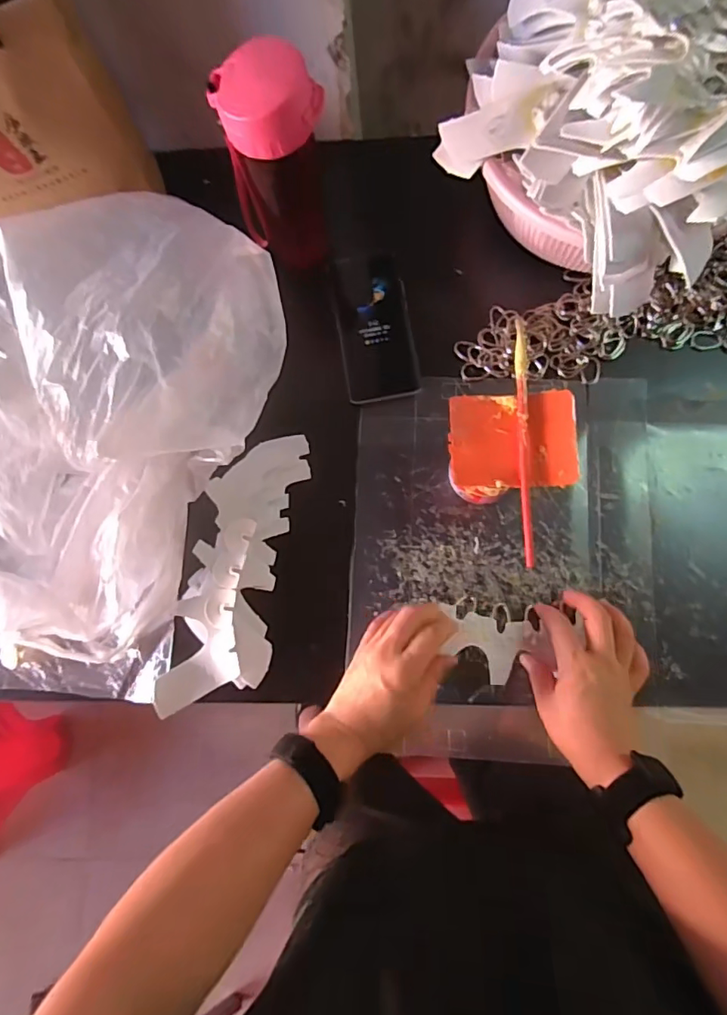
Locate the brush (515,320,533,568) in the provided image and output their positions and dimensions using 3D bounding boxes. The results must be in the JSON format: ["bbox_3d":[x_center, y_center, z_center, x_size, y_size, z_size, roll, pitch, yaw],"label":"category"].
[{"bbox_3d":[0.131,-0.054,0.418,0.009,0.012,0.201,0,80,5],"label":"brush"}]

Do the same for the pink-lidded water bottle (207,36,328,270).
[{"bbox_3d":[-0.071,-0.290,0.455,0.086,0.183,0.072,-20,79,1],"label":"pink-lidded water bottle"}]

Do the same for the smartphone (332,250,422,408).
[{"bbox_3d":[0.011,-0.187,0.521,0.071,0.009,0.156,-8,80,3],"label":"smartphone"}]

